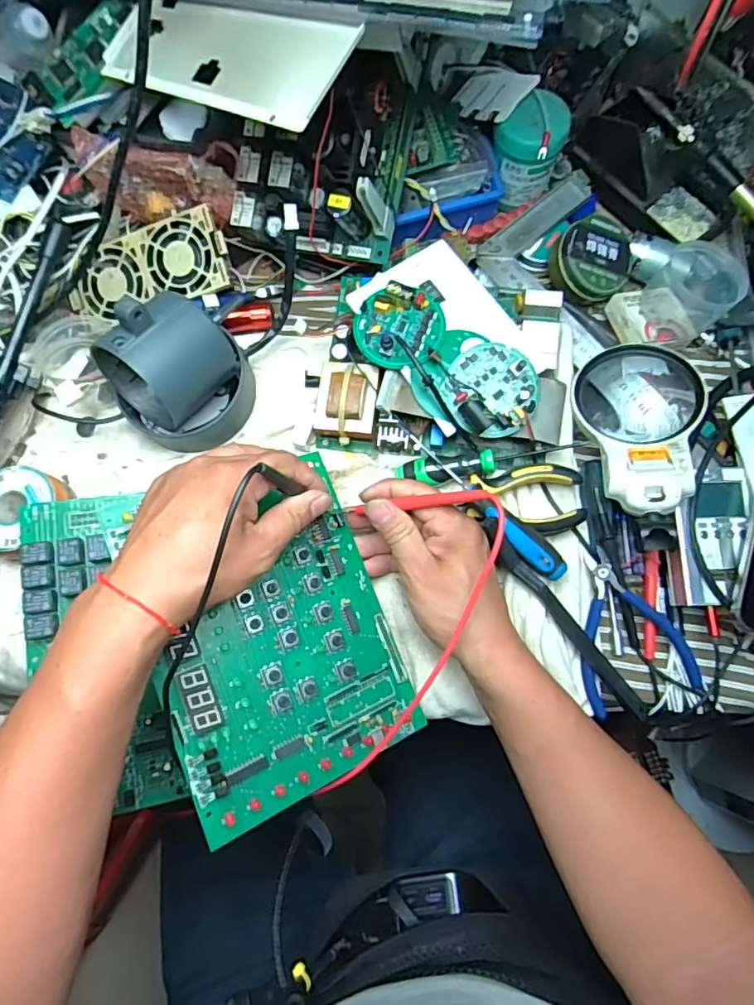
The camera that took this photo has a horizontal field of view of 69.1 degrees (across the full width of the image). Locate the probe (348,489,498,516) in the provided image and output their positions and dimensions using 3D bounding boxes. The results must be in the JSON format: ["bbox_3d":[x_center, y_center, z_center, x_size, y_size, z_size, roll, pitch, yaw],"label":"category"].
[{"bbox_3d":[0.027,0.001,0.377,0.122,0.007,0.011,-7,73,34],"label":"probe"}]

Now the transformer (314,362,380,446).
[{"bbox_3d":[-0.026,-0.082,0.453,0.054,0.037,0.058,4,76,3],"label":"transformer"}]

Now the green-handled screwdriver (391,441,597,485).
[{"bbox_3d":[0.092,-0.031,0.430,0.150,0.021,0.024,-4,76,1],"label":"green-handled screwdriver"}]

